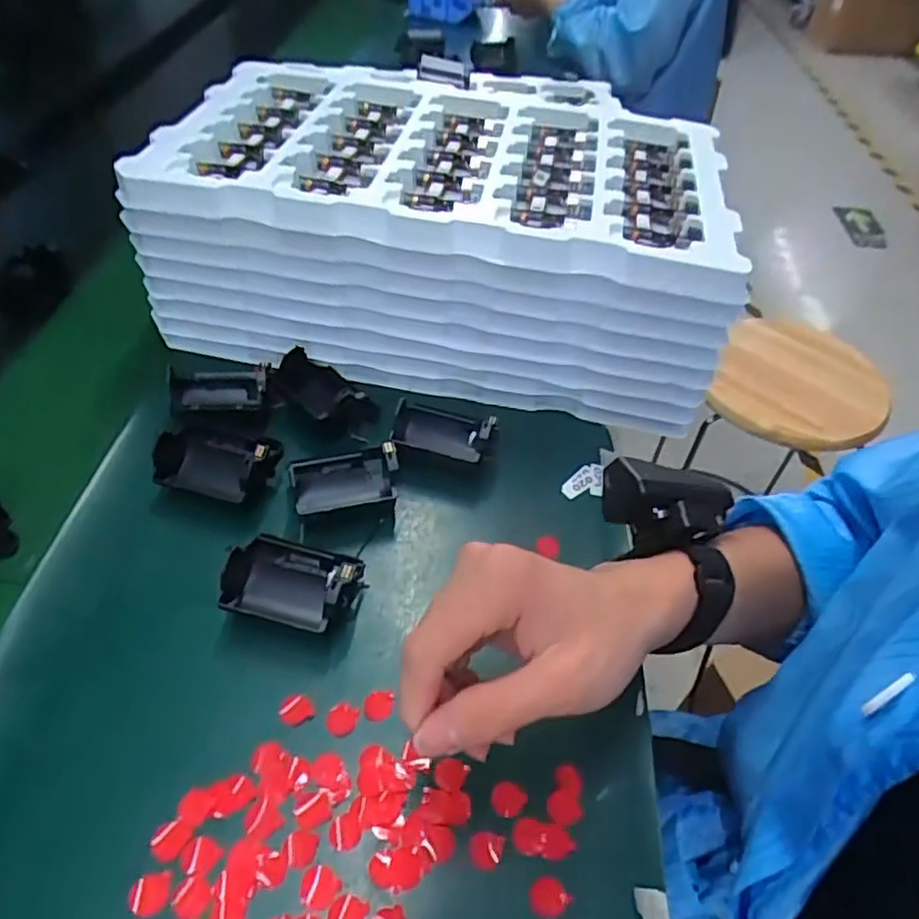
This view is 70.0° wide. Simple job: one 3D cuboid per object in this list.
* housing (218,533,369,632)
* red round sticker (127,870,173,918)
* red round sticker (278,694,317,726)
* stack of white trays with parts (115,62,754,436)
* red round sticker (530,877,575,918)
[{"bbox_3d":[-0.097,0.069,0.383,0.072,0.040,0.053,10,48,4],"label":"housing"},{"bbox_3d":[-0.138,0.192,0.291,0.017,0.004,0.016,3,48,-3],"label":"red round sticker"},{"bbox_3d":[-0.087,0.133,0.349,0.017,0.004,0.016,3,48,-3],"label":"red round sticker"},{"bbox_3d":[-0.007,-0.191,0.553,0.424,0.148,0.251,11,48,5],"label":"stack of white trays with parts"},{"bbox_3d":[0.042,0.201,0.301,0.017,0.004,0.016,3,48,-3],"label":"red round sticker"}]

